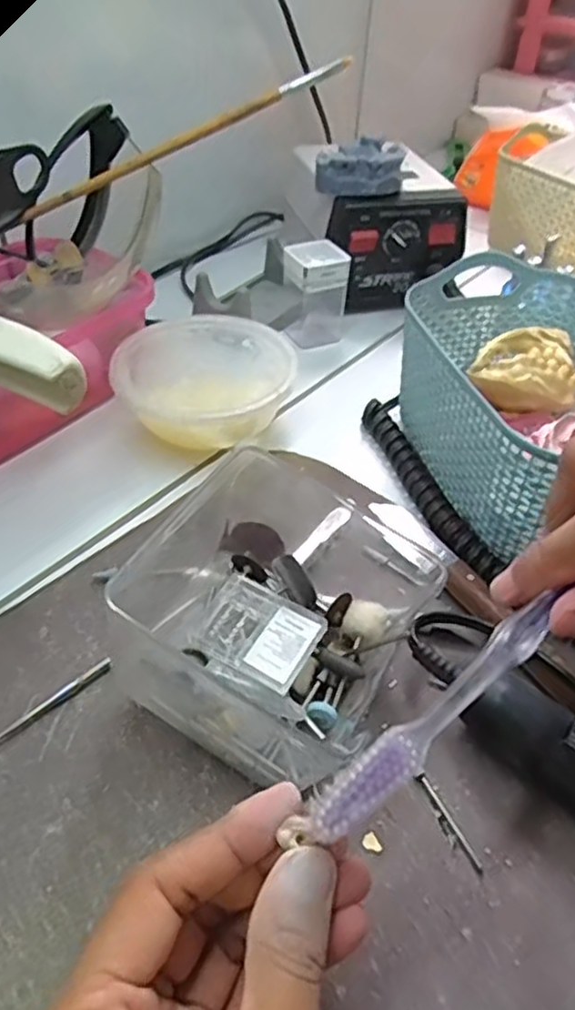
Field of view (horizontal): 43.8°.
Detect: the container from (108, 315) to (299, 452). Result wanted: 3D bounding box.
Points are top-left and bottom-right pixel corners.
[{"bbox_3d":[-0.049,-0.069,0.419,0.100,0.037,0.100,2,44,-2],"label":"container"}]

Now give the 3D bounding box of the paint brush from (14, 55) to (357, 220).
[{"bbox_3d":[-0.058,-0.204,0.400,0.199,0.007,0.010,-24,47,3],"label":"paint brush"}]

